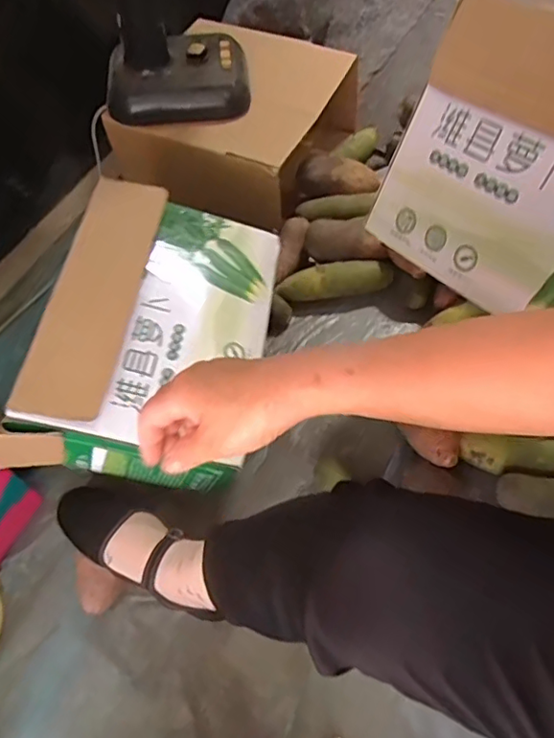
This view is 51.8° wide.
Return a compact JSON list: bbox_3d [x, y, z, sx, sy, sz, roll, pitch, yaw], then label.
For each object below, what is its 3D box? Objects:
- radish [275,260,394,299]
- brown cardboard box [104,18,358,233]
[{"bbox_3d":[0.096,-0.147,0.939,0.192,0.041,0.041,-6,57,0],"label":"radish"},{"bbox_3d":[-0.076,-0.473,1.084,0.352,0.183,0.360,21,61,17],"label":"brown cardboard box"}]

